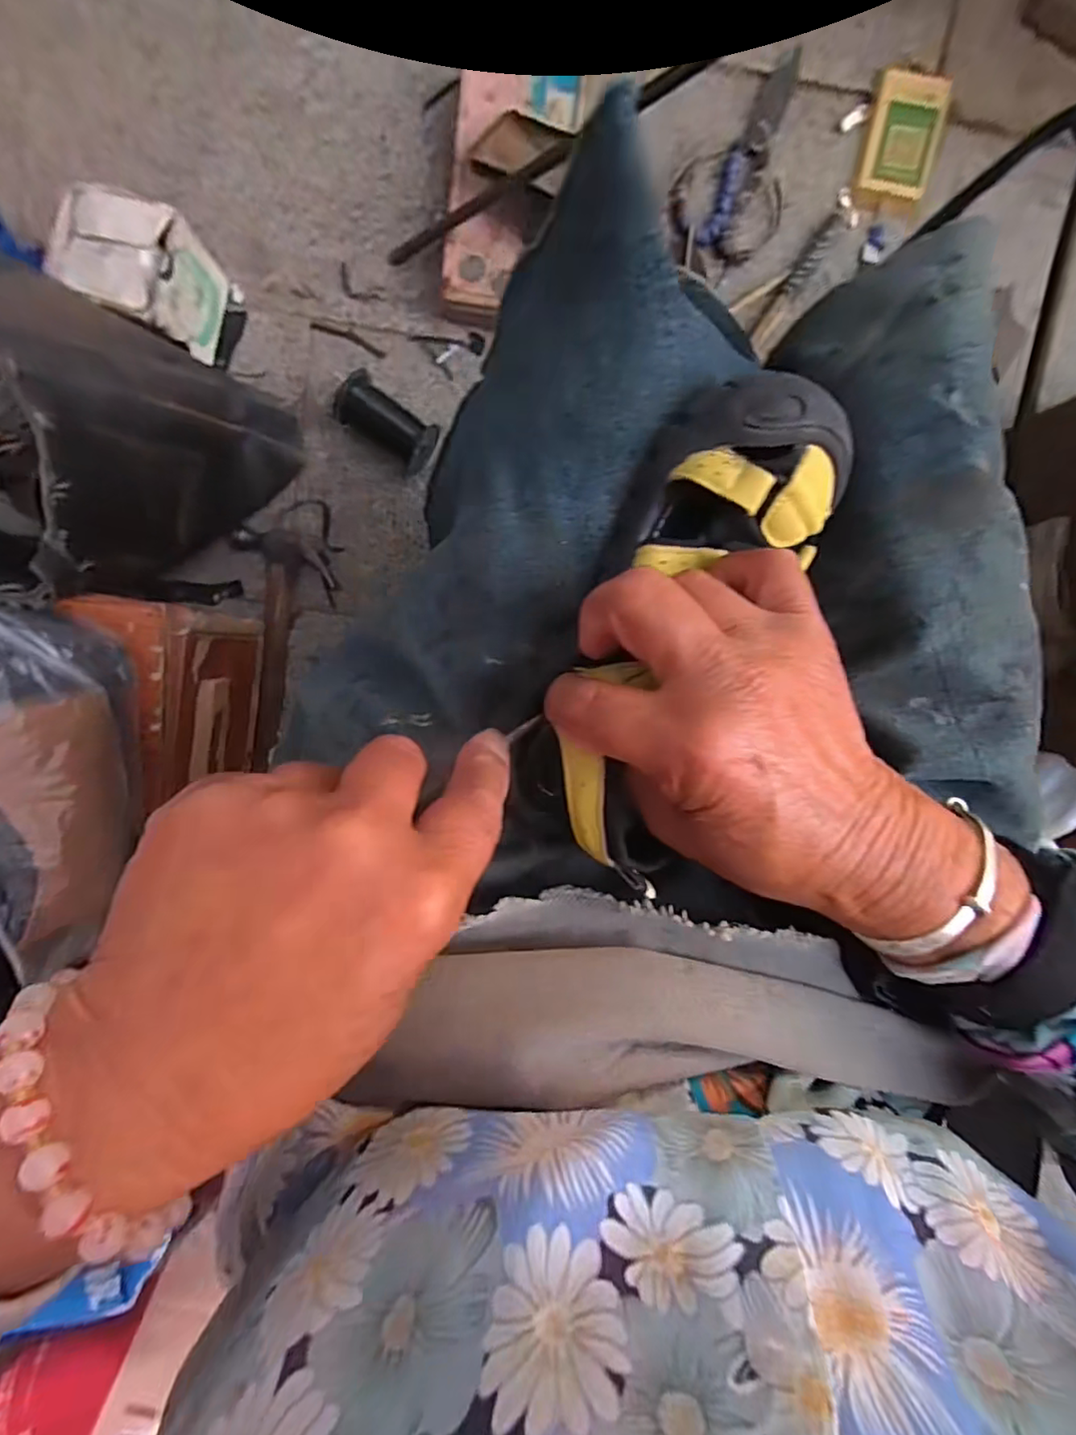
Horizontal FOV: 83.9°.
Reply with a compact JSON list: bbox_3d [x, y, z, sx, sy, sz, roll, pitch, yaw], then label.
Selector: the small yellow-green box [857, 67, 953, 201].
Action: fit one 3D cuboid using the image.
[{"bbox_3d":[0.371,-0.589,0.606,0.075,0.012,0.111,10,97,-4],"label":"small yellow-green box"}]

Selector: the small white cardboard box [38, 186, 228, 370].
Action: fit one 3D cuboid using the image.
[{"bbox_3d":[-0.370,-0.411,0.560,0.114,0.120,0.099,14,97,-5],"label":"small white cardboard box"}]

